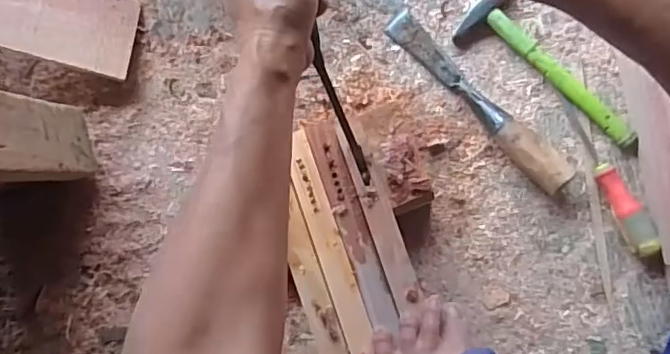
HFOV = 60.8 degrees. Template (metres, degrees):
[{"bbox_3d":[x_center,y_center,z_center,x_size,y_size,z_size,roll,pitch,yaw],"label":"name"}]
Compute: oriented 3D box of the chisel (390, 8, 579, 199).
[{"bbox_3d":[0.165,-0.094,0.667,0.042,0.039,0.282,-41,81,2],"label":"chisel"}]

